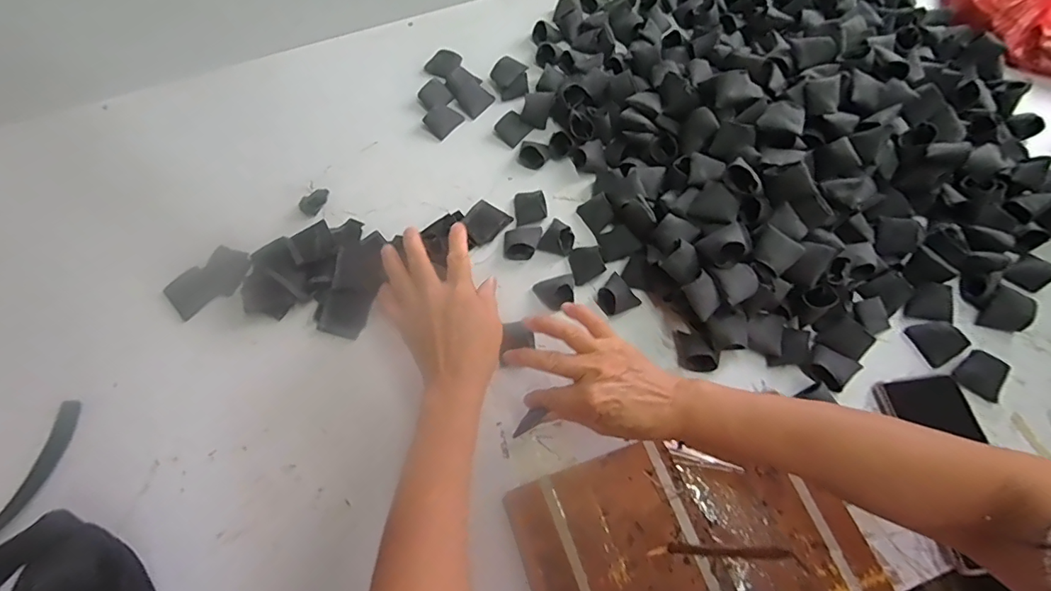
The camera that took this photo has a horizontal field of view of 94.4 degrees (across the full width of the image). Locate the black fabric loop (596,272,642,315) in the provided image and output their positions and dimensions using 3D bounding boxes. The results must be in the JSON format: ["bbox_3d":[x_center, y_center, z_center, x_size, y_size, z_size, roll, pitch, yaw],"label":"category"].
[{"bbox_3d":[0.096,-0.002,0.512,0.039,0.023,0.038,-29,67,-11],"label":"black fabric loop"}]

